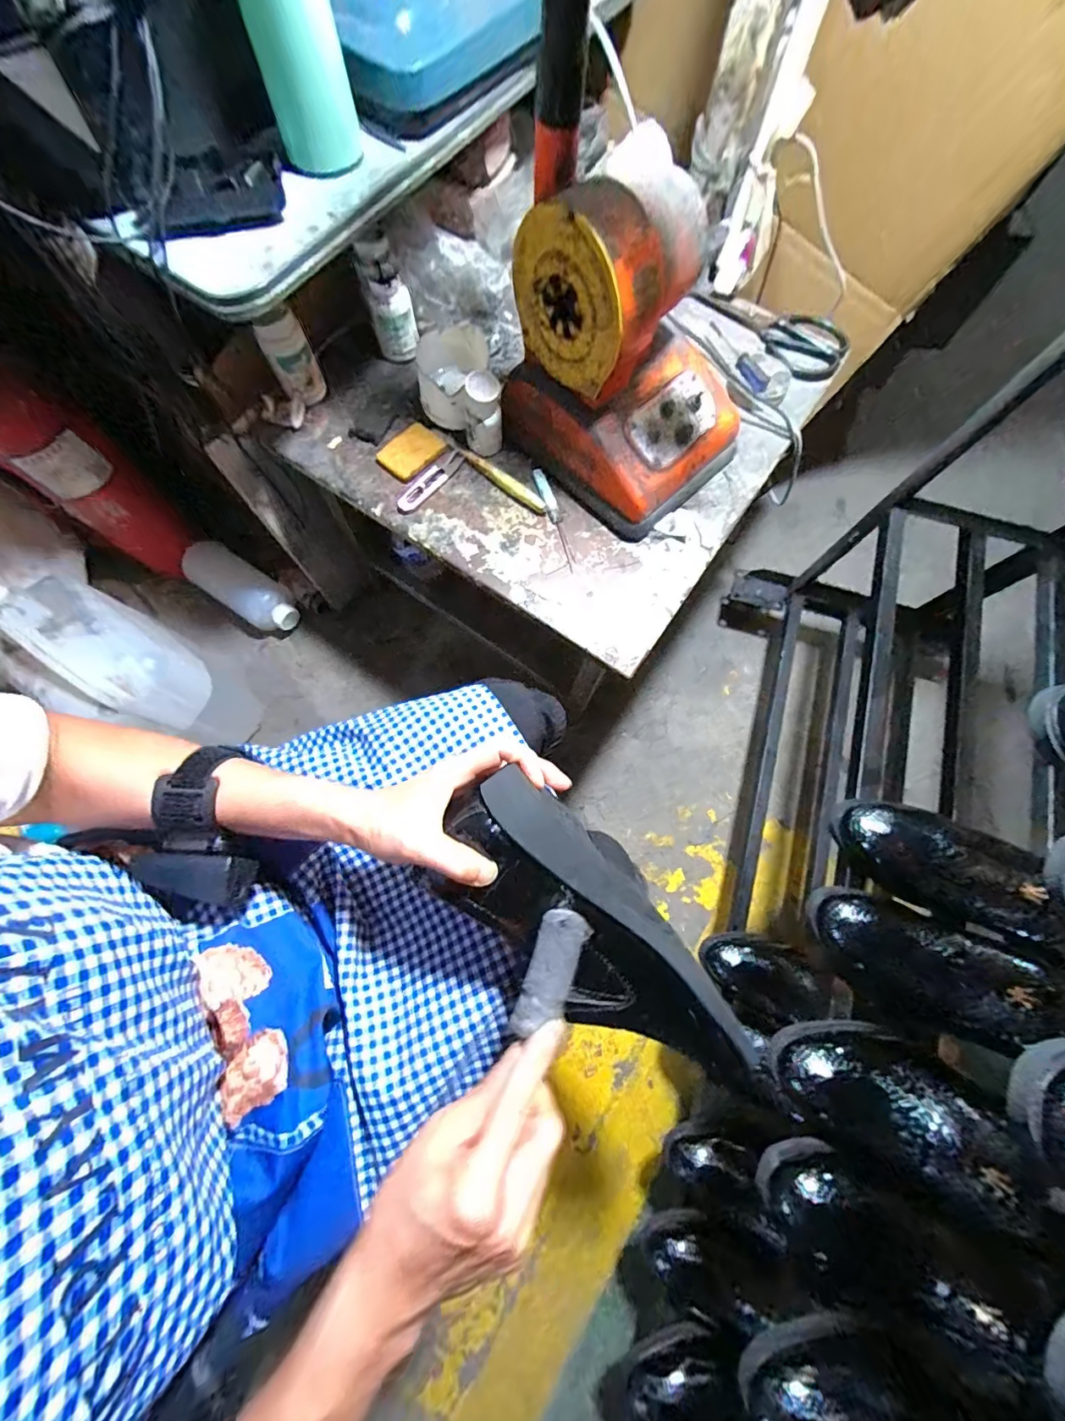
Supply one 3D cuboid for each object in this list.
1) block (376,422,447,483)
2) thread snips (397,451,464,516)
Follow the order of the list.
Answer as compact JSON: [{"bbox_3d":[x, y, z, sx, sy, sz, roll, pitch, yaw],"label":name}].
[{"bbox_3d":[-0.144,-0.309,0.563,0.053,0.009,0.071,43,79,9],"label":"block"},{"bbox_3d":[-0.120,-0.270,0.558,0.025,0.009,0.102,38,78,8],"label":"thread snips"}]

